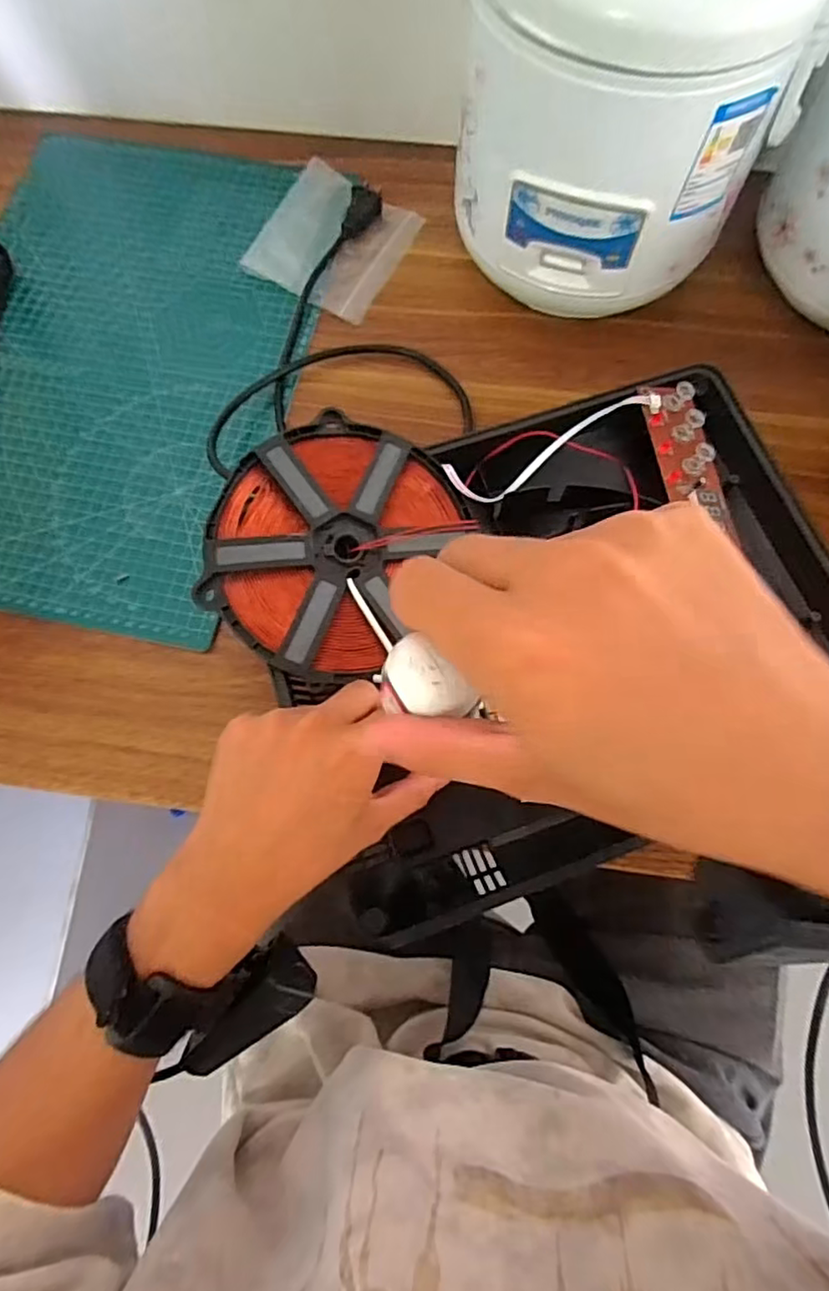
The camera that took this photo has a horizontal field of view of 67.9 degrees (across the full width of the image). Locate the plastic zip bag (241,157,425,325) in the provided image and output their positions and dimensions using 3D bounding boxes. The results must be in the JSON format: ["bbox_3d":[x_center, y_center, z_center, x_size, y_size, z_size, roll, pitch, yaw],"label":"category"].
[{"bbox_3d":[-0.068,-0.344,0.525,0.116,0.020,0.126,26,73,8],"label":"plastic zip bag"}]

